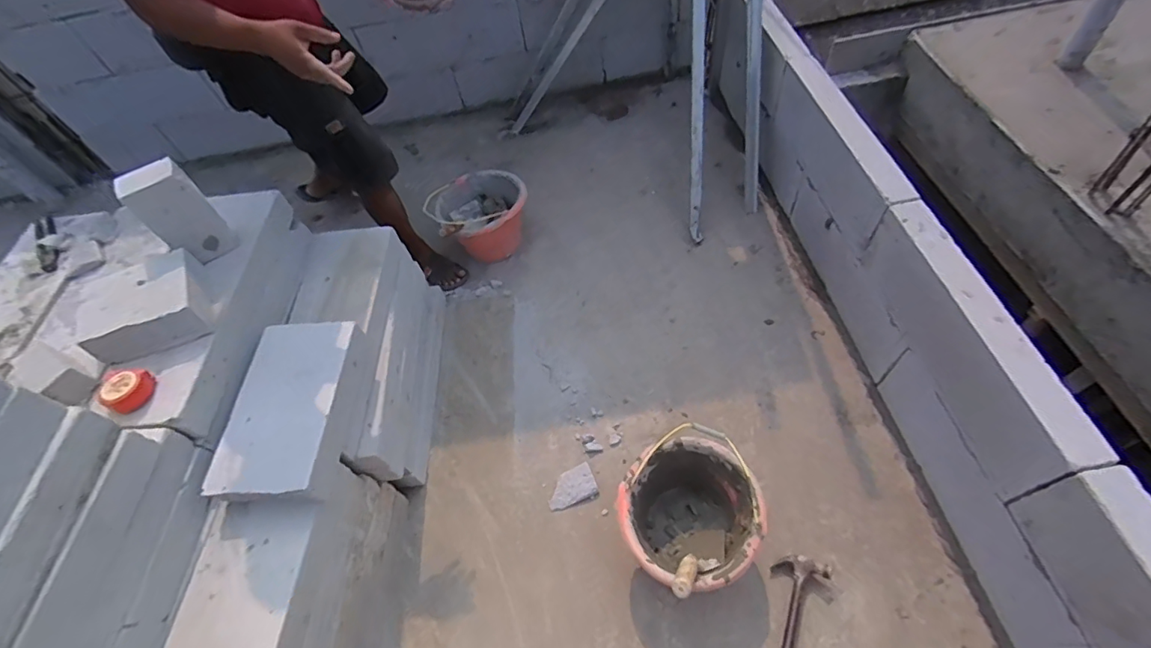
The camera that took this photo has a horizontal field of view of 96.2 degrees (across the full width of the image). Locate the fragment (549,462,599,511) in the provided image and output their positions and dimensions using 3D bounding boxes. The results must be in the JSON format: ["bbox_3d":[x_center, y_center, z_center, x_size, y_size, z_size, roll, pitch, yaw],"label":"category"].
[{"bbox_3d":[-0.012,0.403,1.273,0.120,0.025,0.079,-20,56,-6],"label":"fragment"}]

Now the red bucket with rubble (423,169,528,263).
[{"bbox_3d":[-0.308,-0.354,1.725,0.314,0.217,0.275,-25,57,-9],"label":"red bucket with rubble"}]

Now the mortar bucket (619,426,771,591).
[{"bbox_3d":[0.242,0.414,1.128,0.289,0.228,0.280,-4,56,5],"label":"mortar bucket"}]

